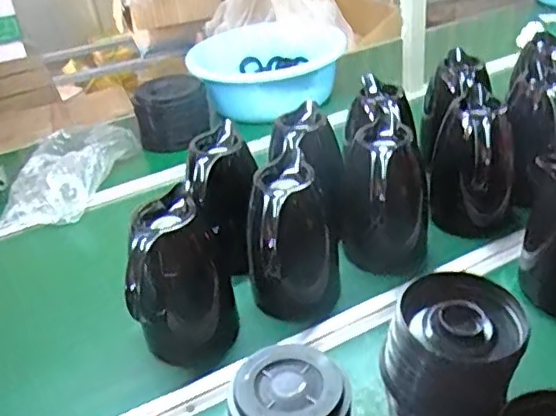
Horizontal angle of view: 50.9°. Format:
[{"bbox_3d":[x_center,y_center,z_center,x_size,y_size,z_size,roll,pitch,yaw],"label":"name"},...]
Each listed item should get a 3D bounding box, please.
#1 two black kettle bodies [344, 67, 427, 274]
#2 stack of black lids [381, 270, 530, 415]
[{"bbox_3d":[0.168,-0.050,0.916,0.126,0.197,0.311,1,34,12],"label":"two black kettle bodies"},{"bbox_3d":[0.177,0.167,0.606,0.131,0.164,0.107,17,40,32],"label":"stack of black lids"}]

